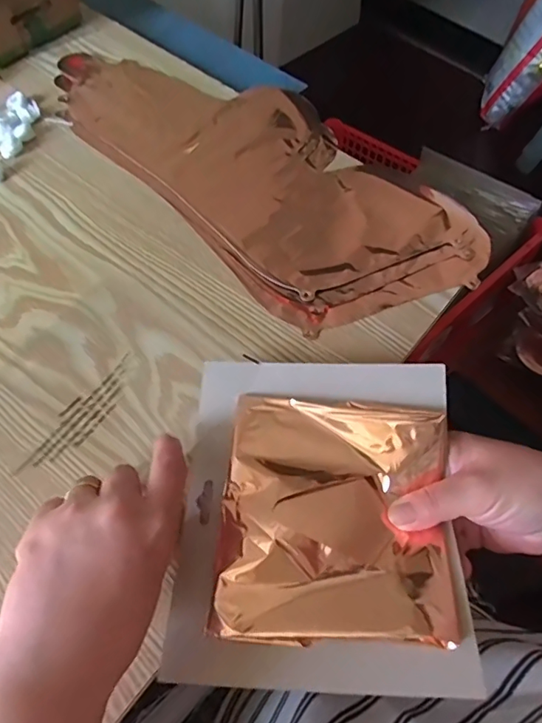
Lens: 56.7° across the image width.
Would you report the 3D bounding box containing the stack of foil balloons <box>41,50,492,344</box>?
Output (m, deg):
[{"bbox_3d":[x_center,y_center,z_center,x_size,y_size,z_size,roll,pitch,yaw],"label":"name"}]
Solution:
[{"bbox_3d":[-0.011,-0.199,0.491,0.218,0.007,0.441,-38,69,-22],"label":"stack of foil balloons"}]

